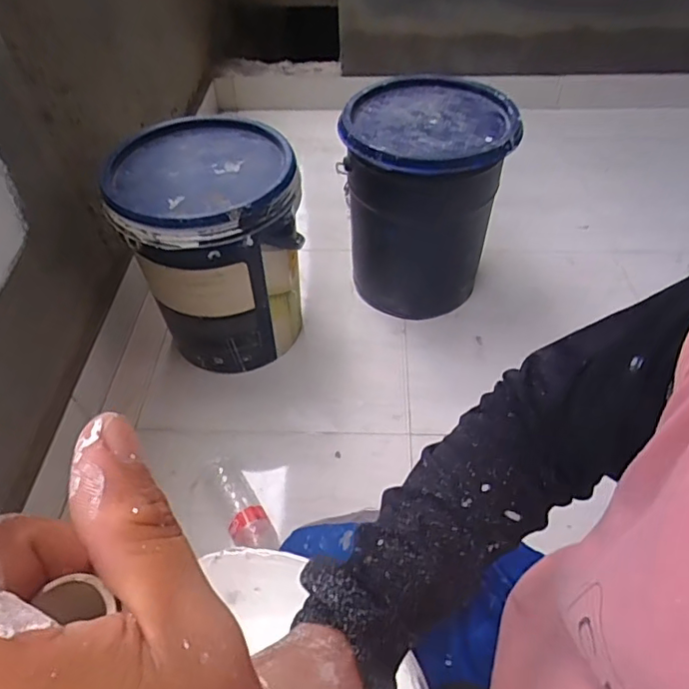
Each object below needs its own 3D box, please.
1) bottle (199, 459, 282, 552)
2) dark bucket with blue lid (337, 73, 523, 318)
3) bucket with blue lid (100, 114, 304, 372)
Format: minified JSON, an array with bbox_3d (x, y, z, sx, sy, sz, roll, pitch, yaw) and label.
[{"bbox_3d":[-0.168,0.259,0.890,0.068,0.056,0.191,-28,55,-21],"label":"bottle"},{"bbox_3d":[0.143,-0.271,1.082,0.277,0.389,0.283,-1,50,1],"label":"dark bucket with blue lid"},{"bbox_3d":[-0.225,-0.172,1.027,0.279,0.377,0.306,-1,50,1],"label":"bucket with blue lid"}]

